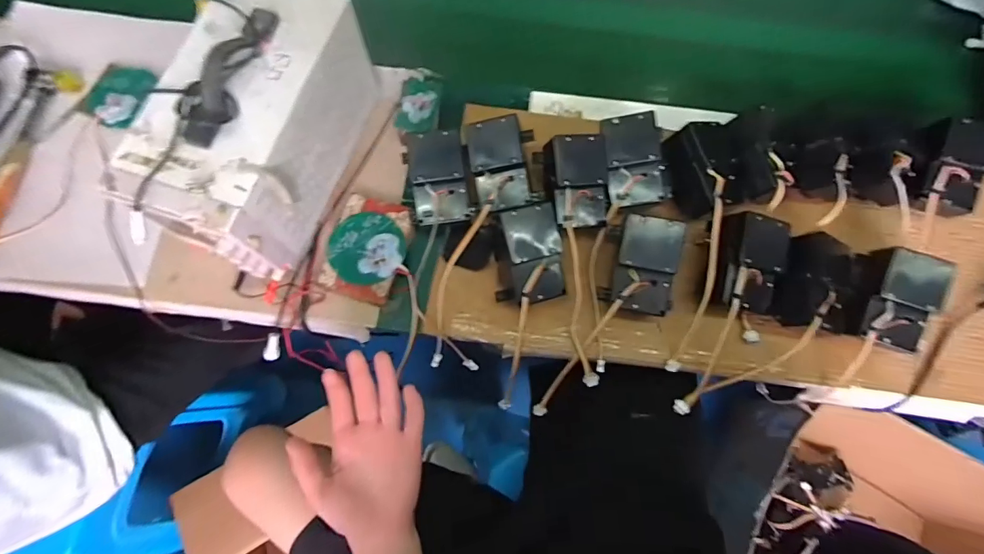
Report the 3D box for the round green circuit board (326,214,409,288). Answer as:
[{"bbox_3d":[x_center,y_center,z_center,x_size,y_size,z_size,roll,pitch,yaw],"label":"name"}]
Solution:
[{"bbox_3d":[-0.144,-0.034,0.520,0.085,0.011,0.082,1,74,-2],"label":"round green circuit board"}]

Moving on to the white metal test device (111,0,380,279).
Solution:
[{"bbox_3d":[-0.242,-0.151,0.476,0.132,0.151,0.272,16,74,3],"label":"white metal test device"}]

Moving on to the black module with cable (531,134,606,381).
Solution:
[{"bbox_3d":[0.099,-0.019,0.511,0.073,0.041,0.273,-4,90,-3],"label":"black module with cable"}]

